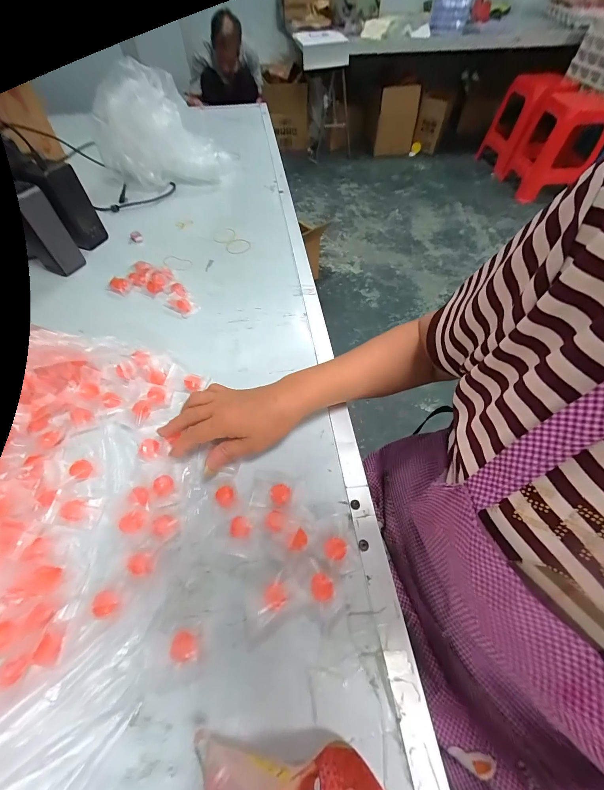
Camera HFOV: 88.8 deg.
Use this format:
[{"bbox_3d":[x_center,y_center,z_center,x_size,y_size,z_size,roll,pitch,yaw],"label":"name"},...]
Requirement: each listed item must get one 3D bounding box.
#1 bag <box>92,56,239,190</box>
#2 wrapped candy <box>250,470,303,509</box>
[{"bbox_3d":[-0.315,-0.583,0.686,0.286,0.199,0.121,-13,57,-9],"label":"bag"},{"bbox_3d":[-0.027,0.099,0.326,0.052,0.015,0.040,6,56,4],"label":"wrapped candy"}]

